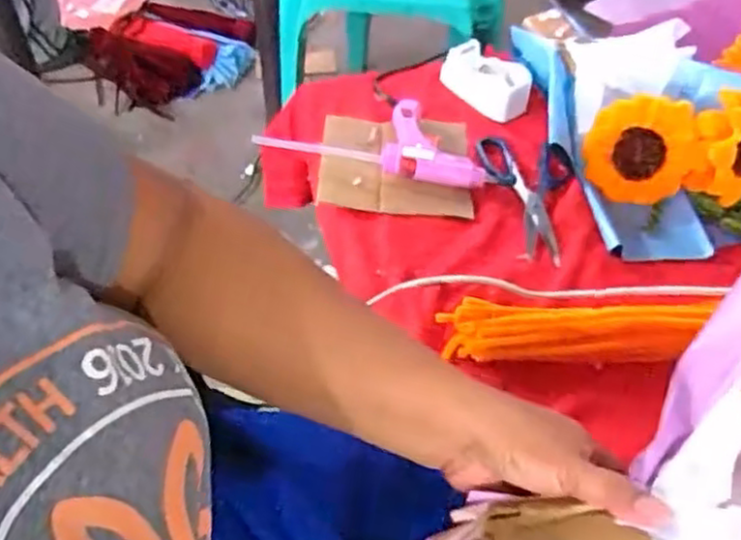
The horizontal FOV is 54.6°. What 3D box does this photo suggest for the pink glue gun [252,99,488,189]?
[{"bbox_3d":[0.007,-0.136,0.742,0.228,0.029,0.094,10,49,8],"label":"pink glue gun"}]

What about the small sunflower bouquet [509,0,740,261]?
[{"bbox_3d":[0.284,-0.168,0.732,0.211,0.095,0.332,-8,49,-7],"label":"small sunflower bouquet"}]

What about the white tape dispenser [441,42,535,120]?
[{"bbox_3d":[0.131,-0.215,0.811,0.057,0.041,0.108,-33,57,-26],"label":"white tape dispenser"}]

